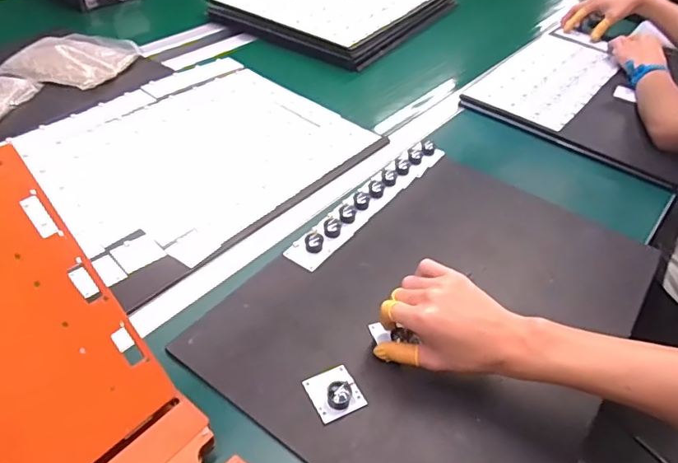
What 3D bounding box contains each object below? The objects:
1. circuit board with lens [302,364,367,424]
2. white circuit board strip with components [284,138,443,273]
[{"bbox_3d":[-0.004,0.146,0.494,0.045,0.018,0.047,-17,47,-22],"label":"circuit board with lens"},{"bbox_3d":[0.048,-0.048,0.711,0.042,0.011,0.317,30,48,25],"label":"white circuit board strip with components"}]

